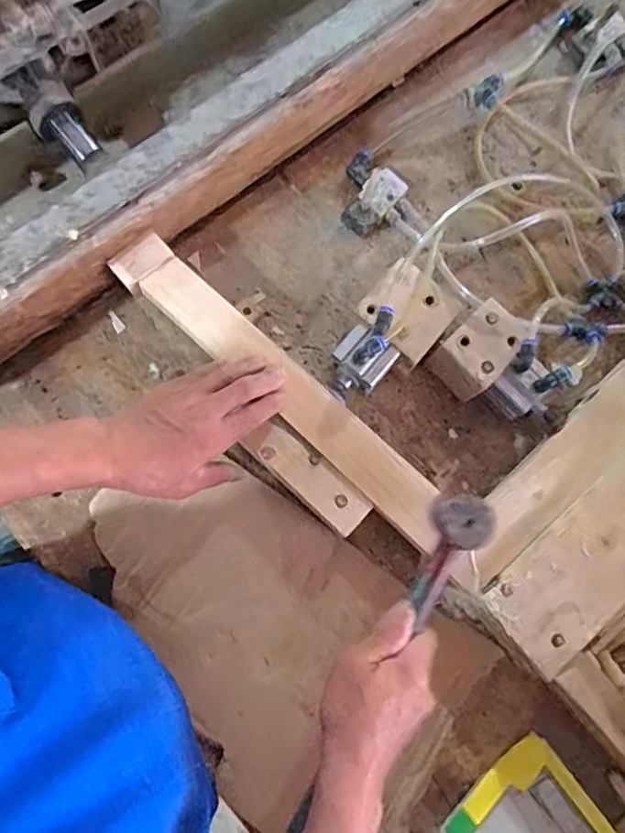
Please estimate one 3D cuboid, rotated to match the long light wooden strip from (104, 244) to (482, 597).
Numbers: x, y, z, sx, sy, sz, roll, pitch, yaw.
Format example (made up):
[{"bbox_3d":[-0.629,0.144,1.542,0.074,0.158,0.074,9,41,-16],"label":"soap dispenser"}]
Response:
[{"bbox_3d":[-0.010,-0.011,0.580,0.461,0.031,0.054,43,79,4],"label":"long light wooden strip"}]

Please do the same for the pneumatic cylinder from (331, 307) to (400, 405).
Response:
[{"bbox_3d":[0.050,-0.058,0.586,0.053,0.066,0.088,40,79,5],"label":"pneumatic cylinder"}]

